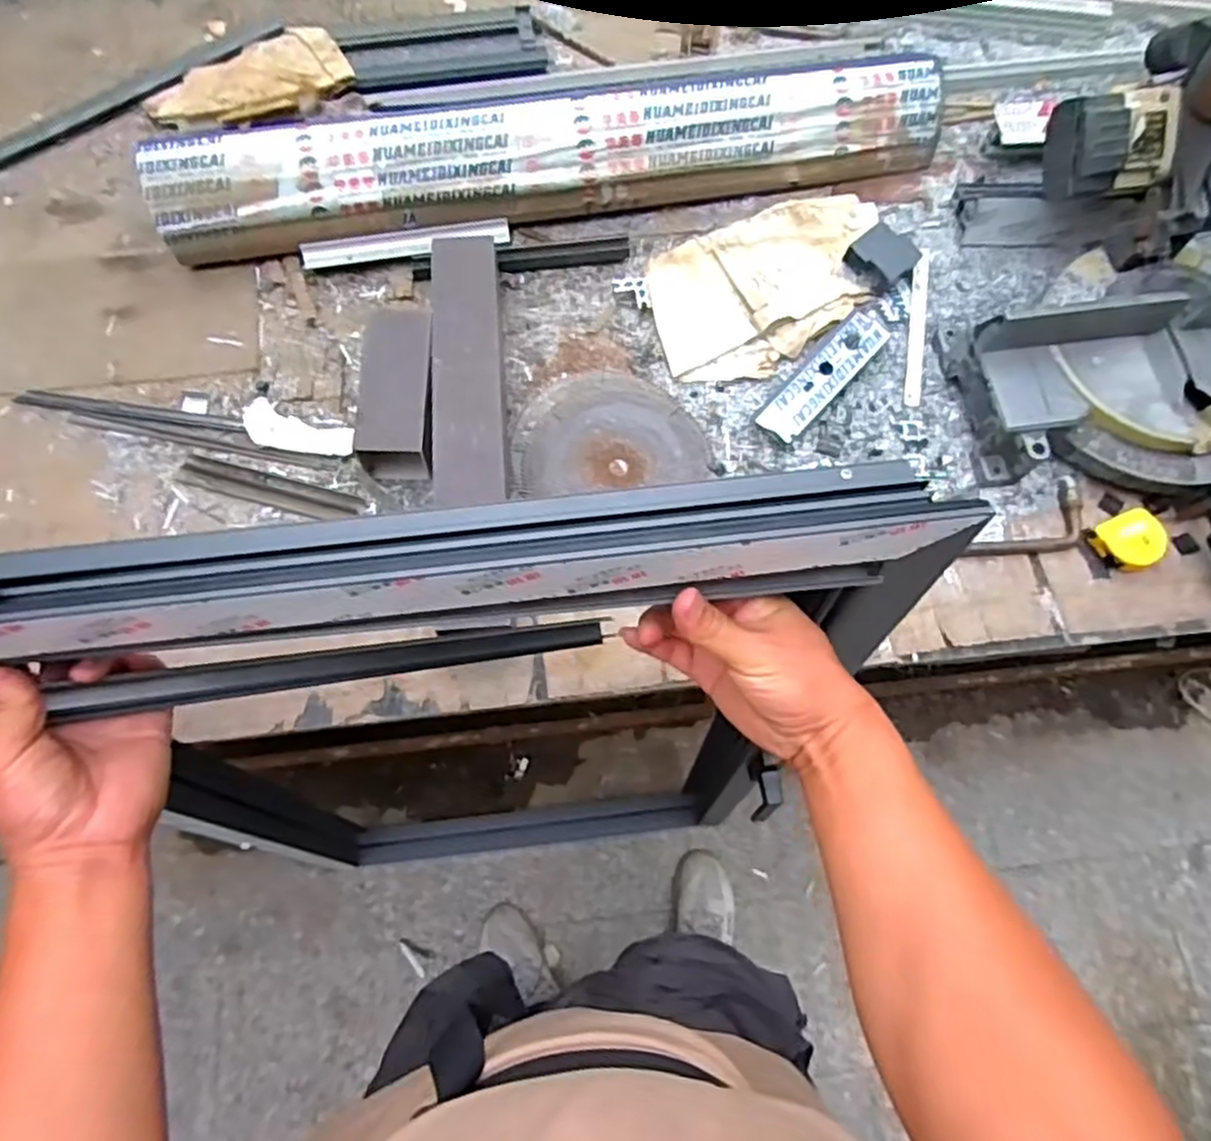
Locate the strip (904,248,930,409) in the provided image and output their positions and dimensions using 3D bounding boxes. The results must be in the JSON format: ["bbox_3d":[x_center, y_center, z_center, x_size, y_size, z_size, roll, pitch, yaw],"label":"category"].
[{"bbox_3d":[0.416,-0.326,0.981,0.023,0.011,0.238,10,77,2],"label":"strip"}]

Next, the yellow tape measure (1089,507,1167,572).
[{"bbox_3d":[0.610,-0.033,0.859,0.072,0.029,0.066,-21,74,-8],"label":"yellow tape measure"}]

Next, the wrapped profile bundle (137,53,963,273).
[{"bbox_3d":[-0.060,-0.561,0.992,1.043,0.111,0.134,-10,73,-5],"label":"wrapped profile bundle"}]

